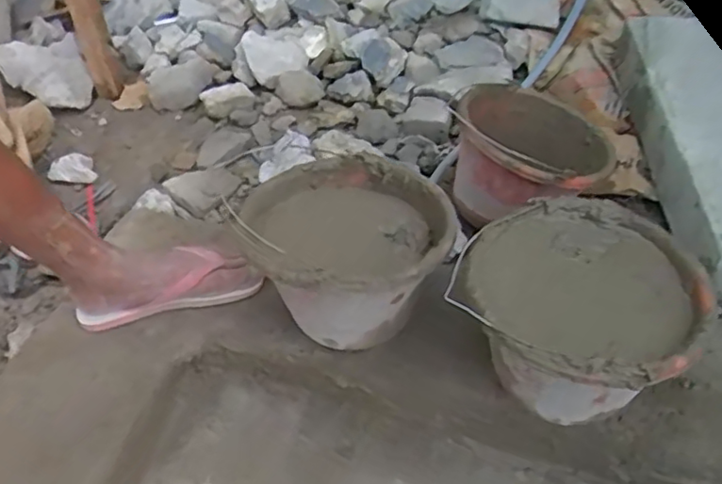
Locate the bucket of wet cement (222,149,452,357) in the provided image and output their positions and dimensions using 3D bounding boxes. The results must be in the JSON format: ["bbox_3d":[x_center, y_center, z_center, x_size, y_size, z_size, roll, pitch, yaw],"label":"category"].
[{"bbox_3d":[-0.016,0.013,0.762,0.245,0.146,0.222,3,45,5],"label":"bucket of wet cement"}]

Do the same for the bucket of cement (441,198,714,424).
[{"bbox_3d":[0.231,0.077,0.676,0.235,0.134,0.241,-1,45,1],"label":"bucket of cement"}]

